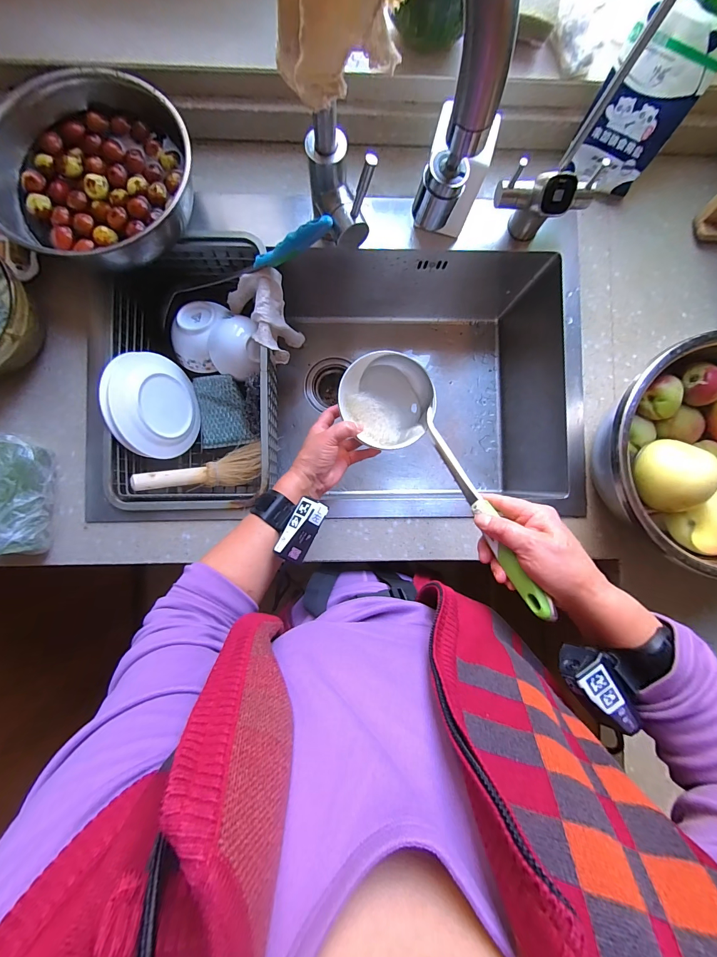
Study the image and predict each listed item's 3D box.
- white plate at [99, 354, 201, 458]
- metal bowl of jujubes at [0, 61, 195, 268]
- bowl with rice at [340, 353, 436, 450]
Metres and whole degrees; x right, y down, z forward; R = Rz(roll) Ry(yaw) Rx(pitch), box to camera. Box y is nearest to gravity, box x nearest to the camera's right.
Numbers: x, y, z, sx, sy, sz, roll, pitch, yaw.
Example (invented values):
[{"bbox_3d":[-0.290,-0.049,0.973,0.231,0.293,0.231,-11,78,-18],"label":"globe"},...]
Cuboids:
[{"bbox_3d":[-0.292,-0.105,0.514,0.023,0.145,0.145,3,96,24],"label":"white plate"},{"bbox_3d":[-0.324,-0.368,0.433,0.217,0.071,0.225,0,88,-2],"label":"metal bowl of jujubes"},{"bbox_3d":[0.035,-0.098,0.454,0.119,0.060,0.102,24,88,-1],"label":"bowl with rice"}]

